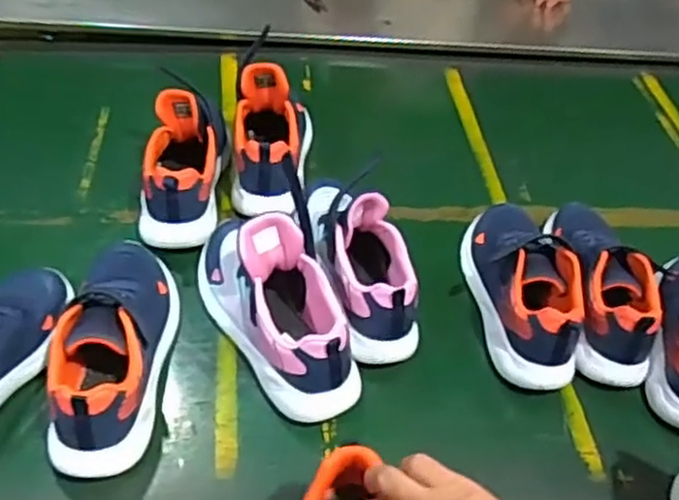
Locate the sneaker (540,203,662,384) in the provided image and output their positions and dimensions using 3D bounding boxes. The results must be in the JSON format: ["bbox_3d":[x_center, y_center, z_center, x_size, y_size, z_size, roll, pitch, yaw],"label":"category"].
[{"bbox_3d":[0.296,0.027,0.796,0.089,0.085,0.248,4,45,-4],"label":"sneaker"}]

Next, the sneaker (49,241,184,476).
[{"bbox_3d":[-0.206,0.079,0.660,0.085,0.082,0.247,5,45,-3],"label":"sneaker"}]

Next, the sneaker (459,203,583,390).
[{"bbox_3d":[0.202,0.026,0.773,0.091,0.085,0.240,-1,46,-9],"label":"sneaker"}]

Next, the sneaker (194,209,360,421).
[{"bbox_3d":[-0.067,0.043,0.694,0.091,0.107,0.241,-20,51,-25],"label":"sneaker"}]

